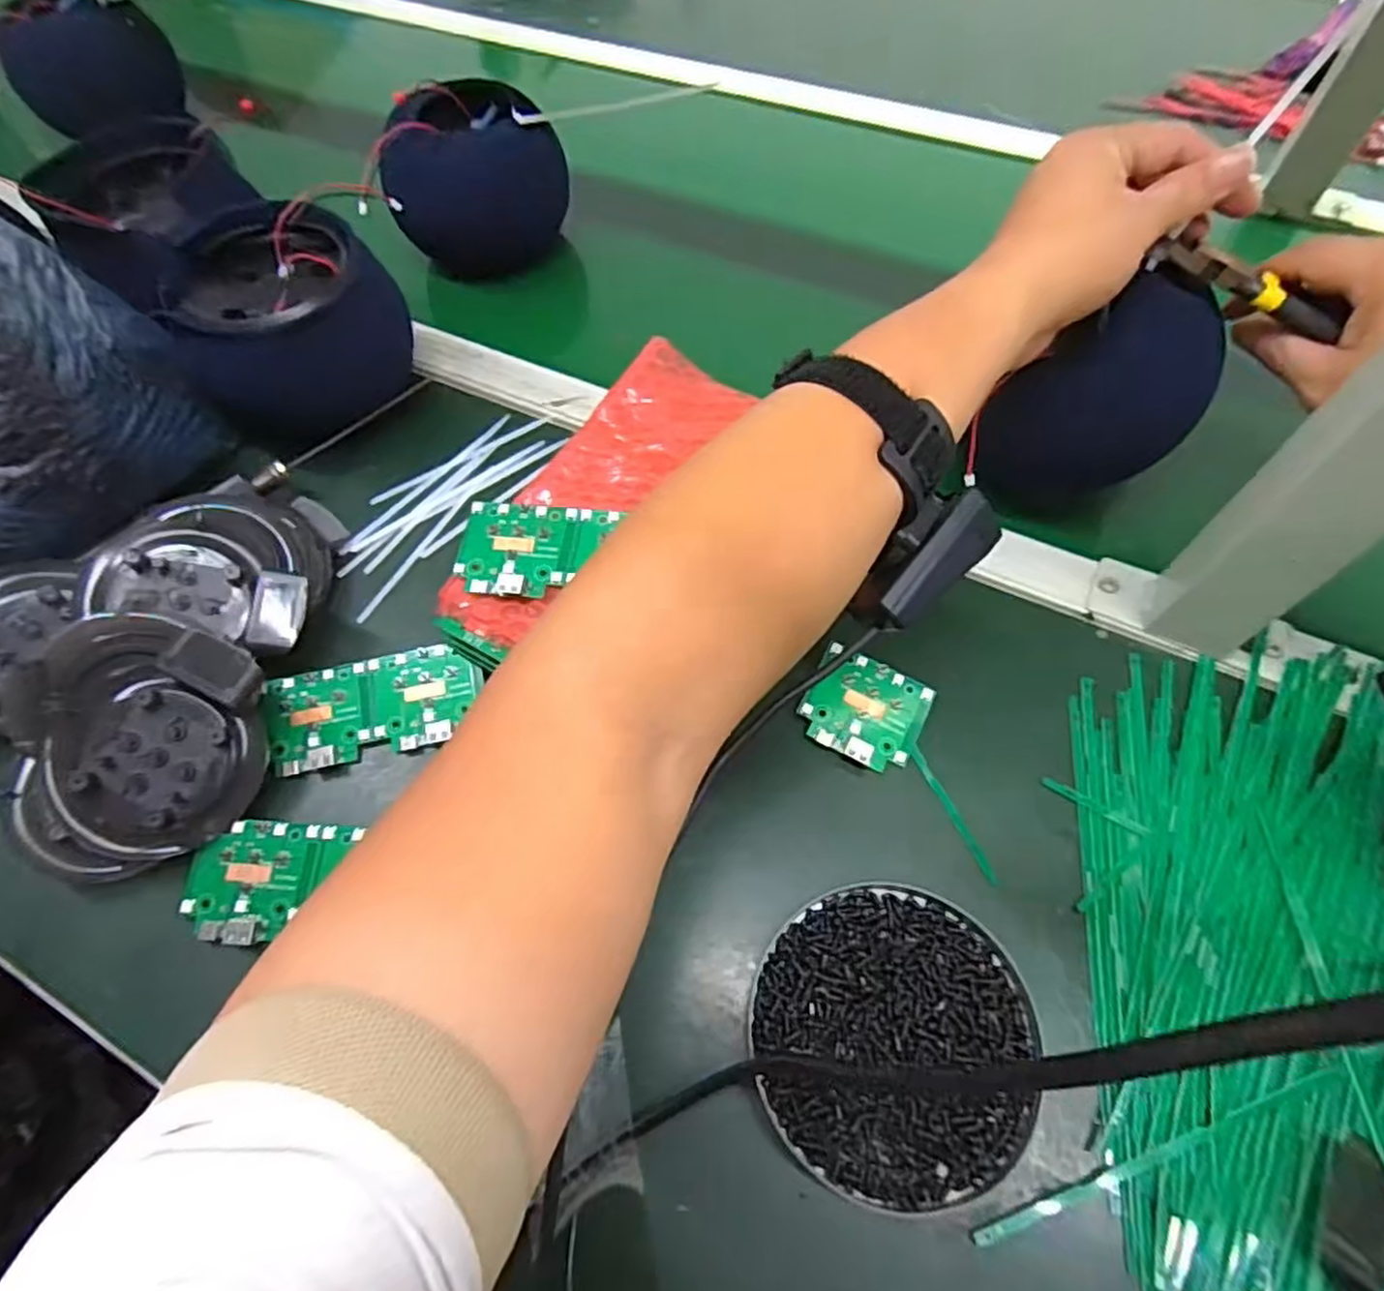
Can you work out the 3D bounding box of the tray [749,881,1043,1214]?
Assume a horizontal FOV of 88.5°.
[{"bbox_3d":[0.080,0.157,0.289,0.107,0.025,0.112,9,62,3],"label":"tray"}]

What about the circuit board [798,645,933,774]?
[{"bbox_3d":[0.088,0.033,0.361,0.059,0.010,0.054,25,64,11],"label":"circuit board"}]

